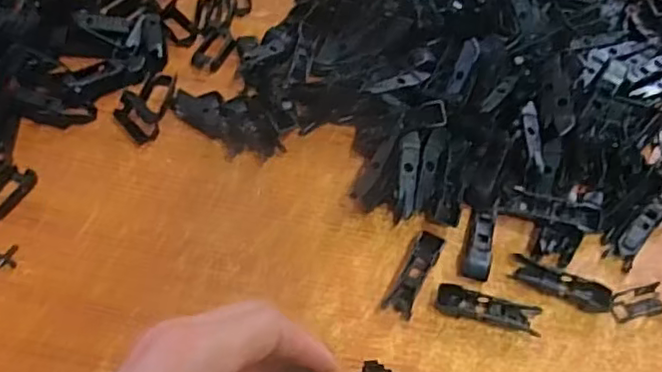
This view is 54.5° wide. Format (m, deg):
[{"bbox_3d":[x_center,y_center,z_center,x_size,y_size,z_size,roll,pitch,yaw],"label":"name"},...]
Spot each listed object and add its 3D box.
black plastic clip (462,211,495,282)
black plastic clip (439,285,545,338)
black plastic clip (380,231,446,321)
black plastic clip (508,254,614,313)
[{"bbox_3d":[0.104,0.042,0.445,0.018,0.013,0.051,17,54,9],"label":"black plastic clip"},{"bbox_3d":[0.103,0.080,0.421,0.067,0.010,0.018,14,53,7],"label":"black plastic clip"},{"bbox_3d":[0.056,0.058,0.429,0.019,0.012,0.062,25,55,14],"label":"black plastic clip"},{"bbox_3d":[0.155,0.067,0.435,0.066,0.013,0.017,22,55,13],"label":"black plastic clip"}]

